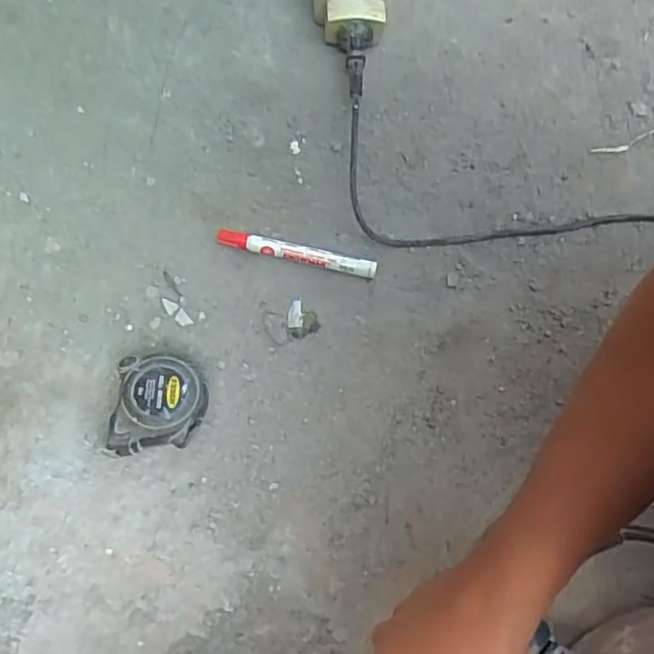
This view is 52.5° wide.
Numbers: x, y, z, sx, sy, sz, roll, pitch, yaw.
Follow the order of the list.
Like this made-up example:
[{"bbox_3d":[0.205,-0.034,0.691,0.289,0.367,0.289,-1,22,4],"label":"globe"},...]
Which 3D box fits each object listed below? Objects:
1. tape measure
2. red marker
[{"bbox_3d":[-0.132,0.064,0.531,0.071,0.040,0.083,4,68,-3],"label":"tape measure"},{"bbox_3d":[-0.028,-0.068,0.610,0.147,0.020,0.018,12,70,4],"label":"red marker"}]

